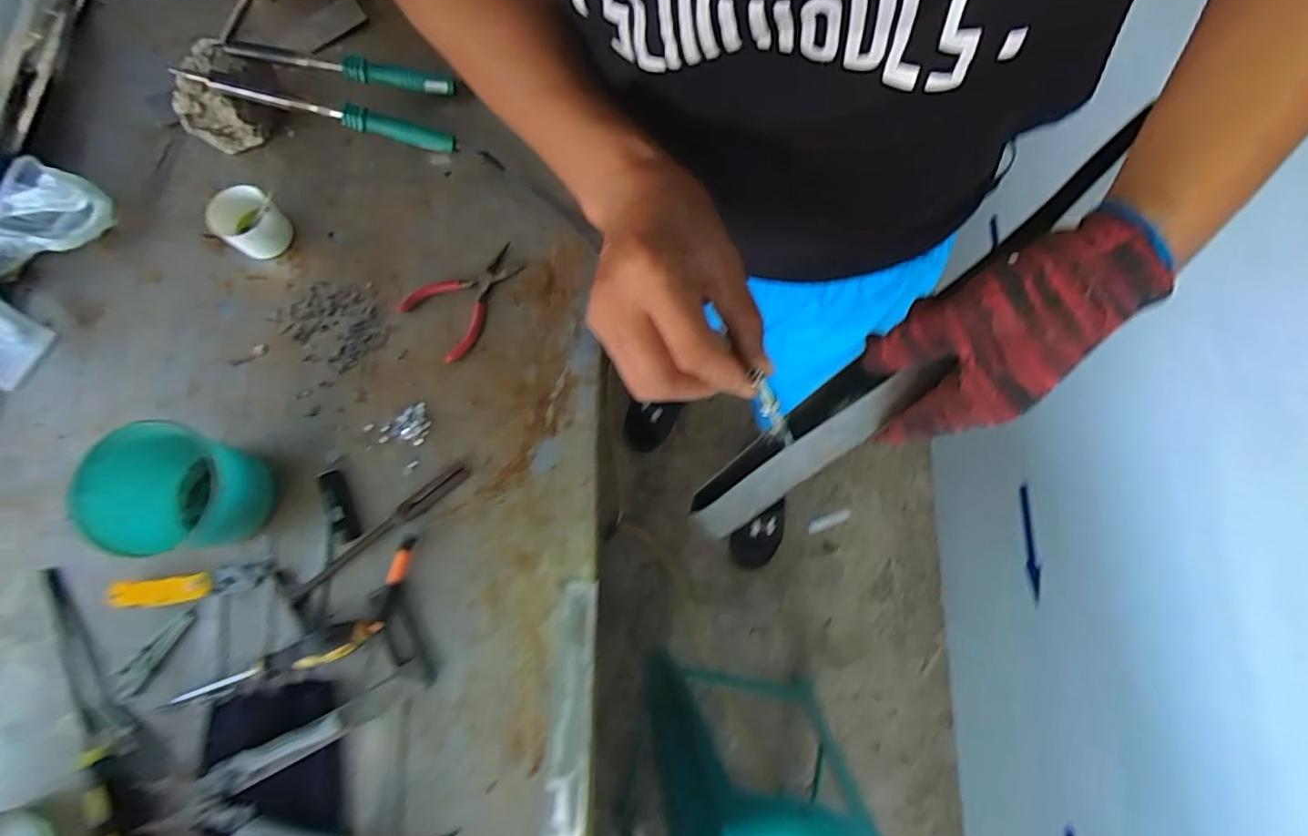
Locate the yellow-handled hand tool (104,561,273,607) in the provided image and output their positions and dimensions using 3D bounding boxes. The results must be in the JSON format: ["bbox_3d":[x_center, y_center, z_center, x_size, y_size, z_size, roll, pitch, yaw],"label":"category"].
[{"bbox_3d":[-0.477,0.173,0.576,0.143,0.018,0.028,-8,77,-4],"label":"yellow-handled hand tool"}]

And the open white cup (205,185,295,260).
[{"bbox_3d":[-0.477,-0.231,0.665,0.075,0.054,0.068,42,79,8],"label":"open white cup"}]

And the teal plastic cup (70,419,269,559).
[{"bbox_3d":[-0.449,0.074,0.544,0.108,0.133,0.114,0,77,-2],"label":"teal plastic cup"}]

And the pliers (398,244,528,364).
[{"bbox_3d":[-0.213,-0.143,0.651,0.140,0.008,0.103,-42,81,-10],"label":"pliers"}]

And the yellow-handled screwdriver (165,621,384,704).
[{"bbox_3d":[-0.371,0.239,0.547,0.208,0.027,0.030,-17,78,-5],"label":"yellow-handled screwdriver"}]

